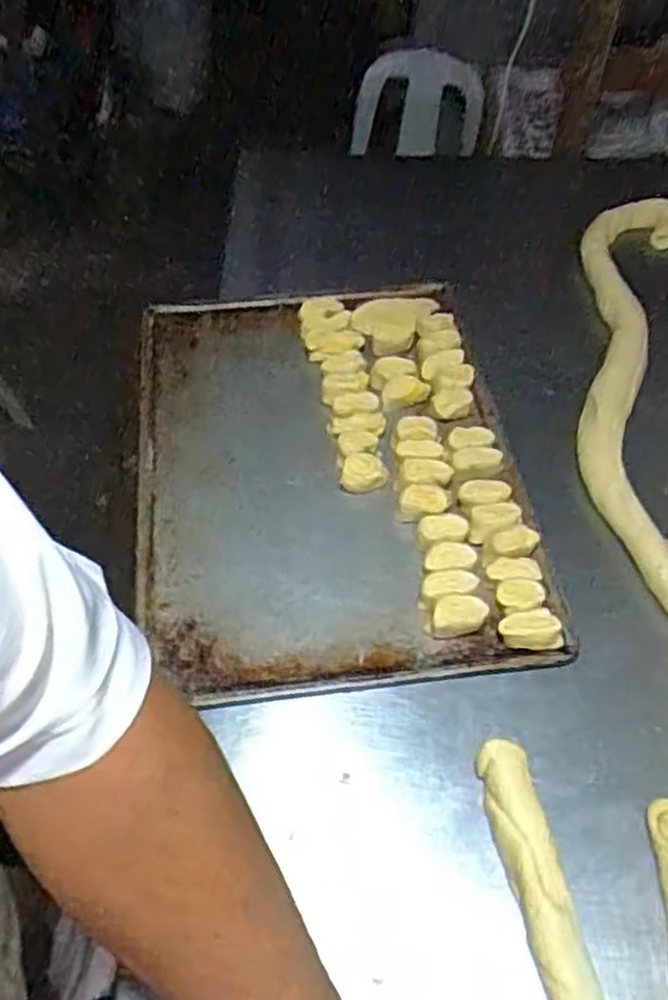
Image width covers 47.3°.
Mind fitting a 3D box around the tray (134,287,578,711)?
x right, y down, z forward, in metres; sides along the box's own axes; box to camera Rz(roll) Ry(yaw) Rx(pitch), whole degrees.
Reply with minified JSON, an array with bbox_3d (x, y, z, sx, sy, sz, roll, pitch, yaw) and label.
[{"bbox_3d":[-0.012,-0.047,0.691,0.328,0.032,0.464,-8,53,-5],"label":"tray"}]

